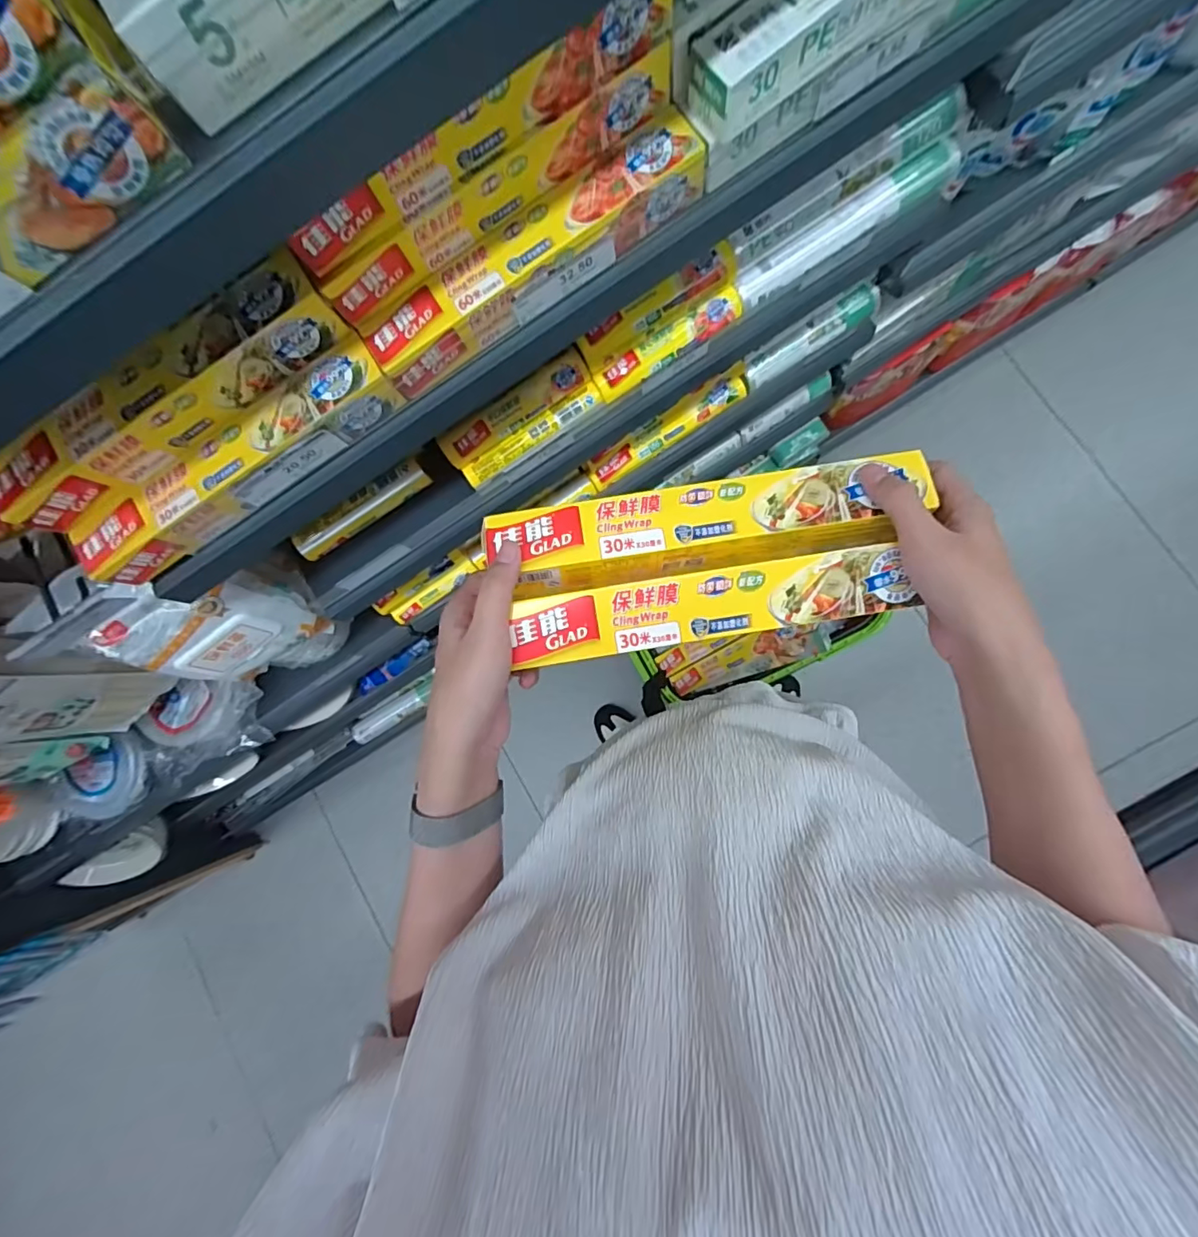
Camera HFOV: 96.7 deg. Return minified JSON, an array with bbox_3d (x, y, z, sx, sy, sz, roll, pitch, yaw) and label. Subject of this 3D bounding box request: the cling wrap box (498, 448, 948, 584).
[{"bbox_3d":[0.076,-0.066,0.386,0.298,0.045,0.054,-8,84,0],"label":"cling wrap box"}]

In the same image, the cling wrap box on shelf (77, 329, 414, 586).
[{"bbox_3d":[-0.325,-0.138,0.481,0.315,0.046,0.054,-33,81,4],"label":"cling wrap box on shelf"}]

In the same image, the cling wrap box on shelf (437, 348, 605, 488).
[{"bbox_3d":[-0.096,-0.248,0.679,0.206,0.056,0.045,-32,81,5],"label":"cling wrap box on shelf"}]

